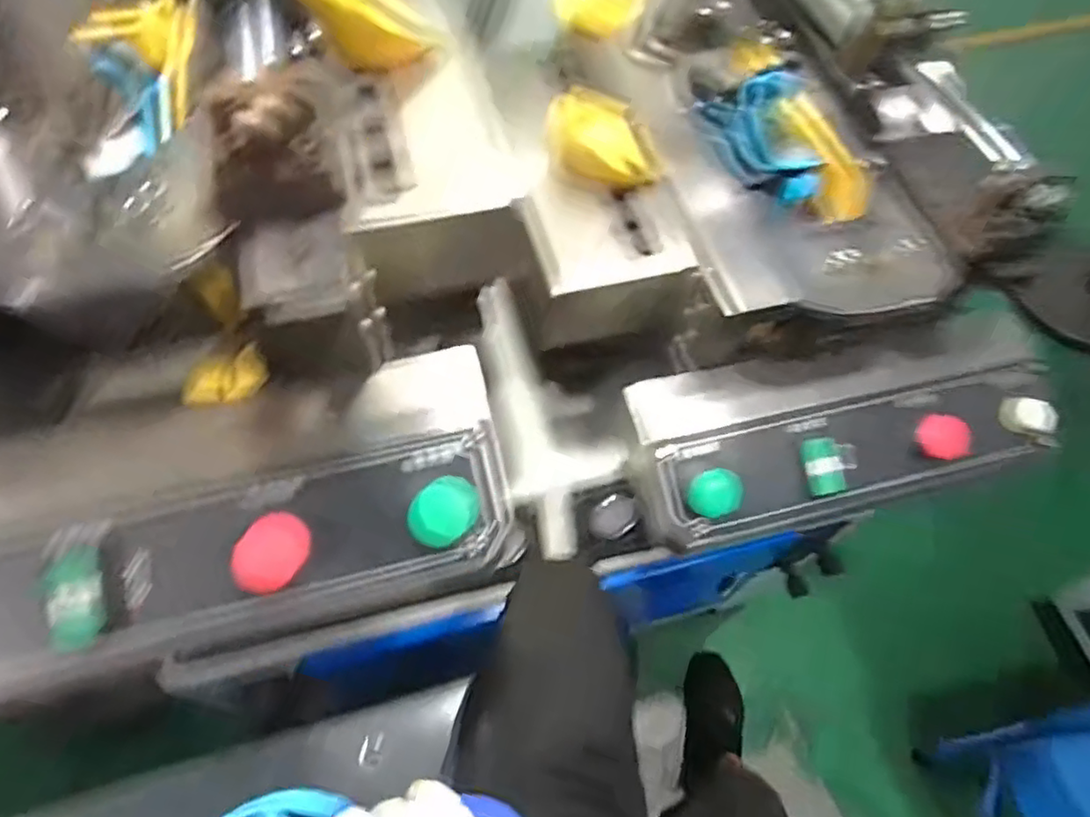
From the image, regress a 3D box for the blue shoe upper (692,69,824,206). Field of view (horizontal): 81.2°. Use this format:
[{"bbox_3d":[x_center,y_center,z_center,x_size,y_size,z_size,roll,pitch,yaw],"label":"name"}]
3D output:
[{"bbox_3d":[0.228,-0.285,0.650,0.070,0.072,0.172,-14,62,-11],"label":"blue shoe upper"}]

